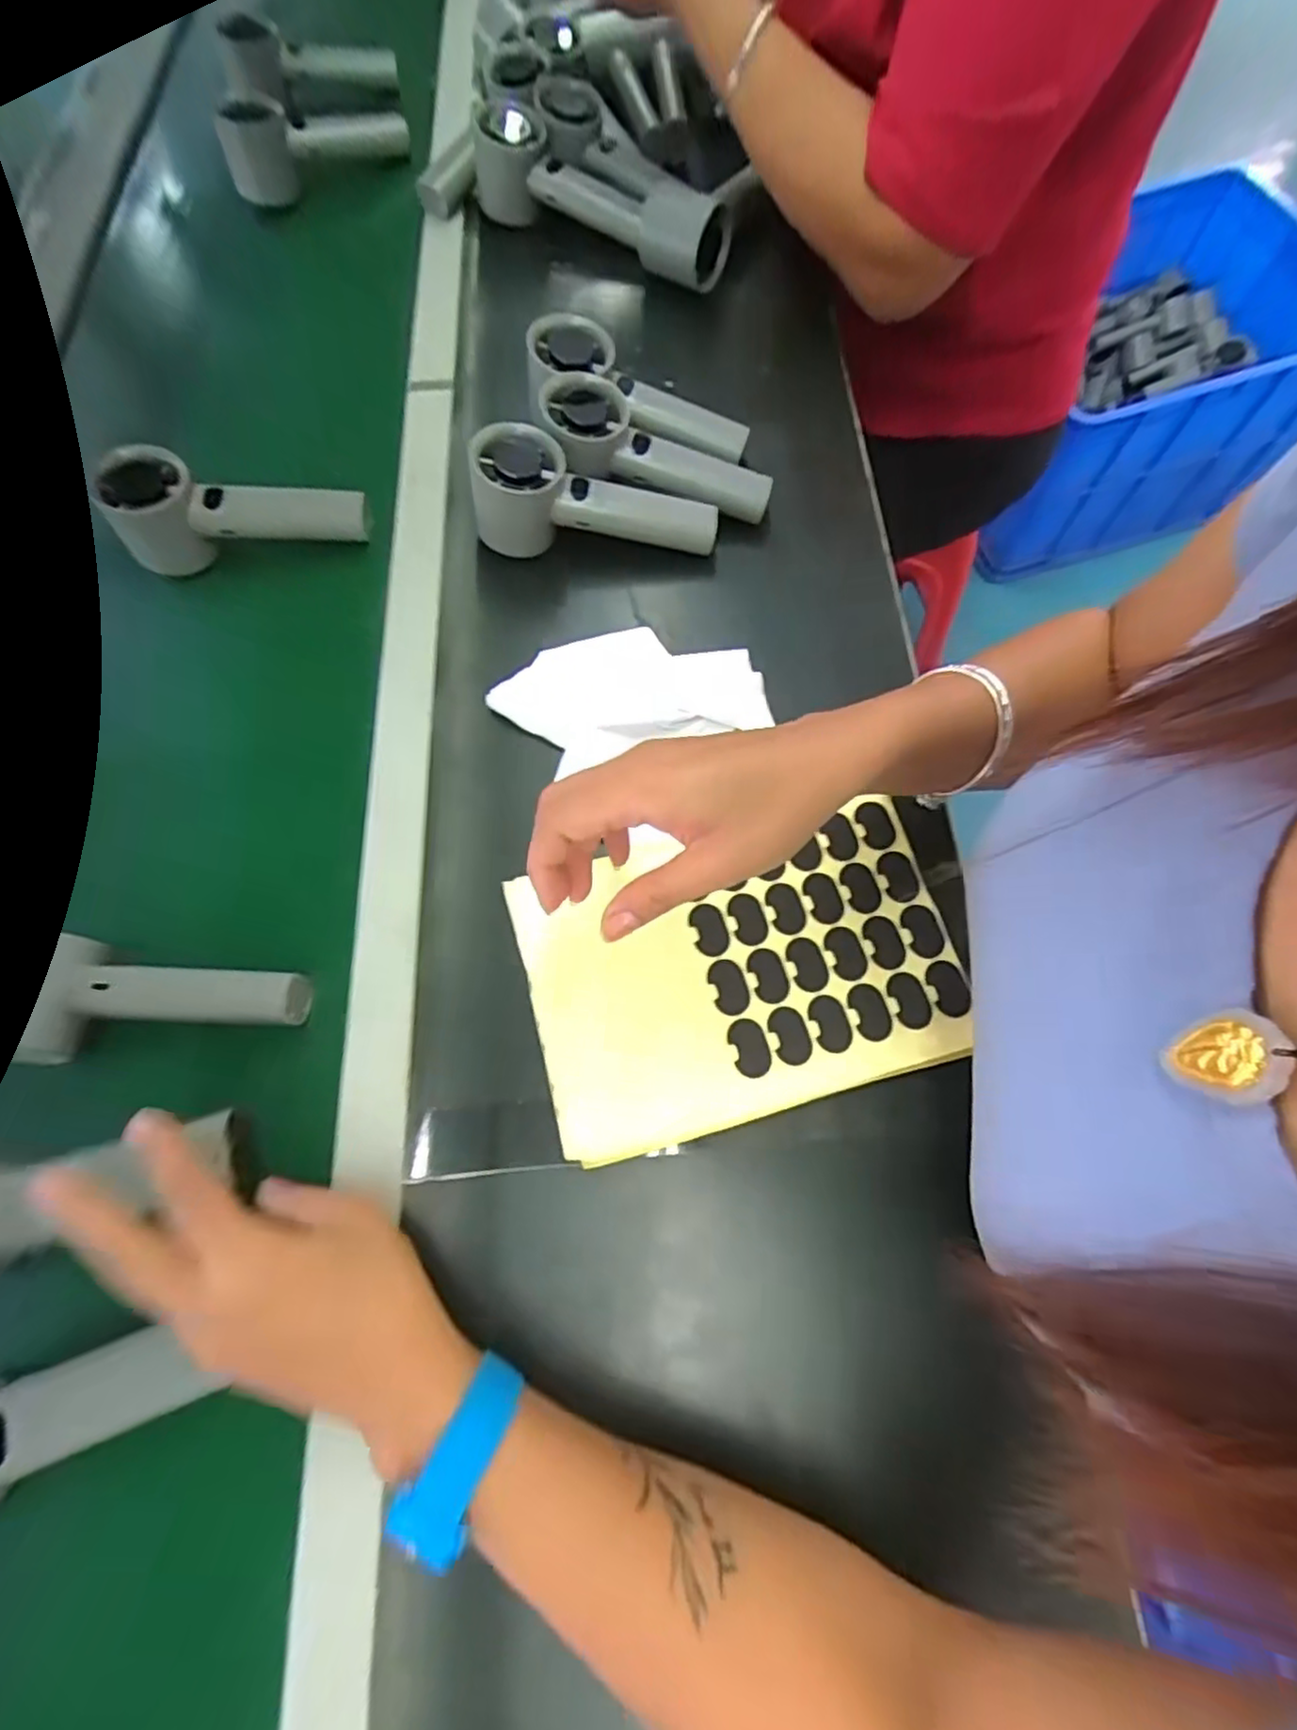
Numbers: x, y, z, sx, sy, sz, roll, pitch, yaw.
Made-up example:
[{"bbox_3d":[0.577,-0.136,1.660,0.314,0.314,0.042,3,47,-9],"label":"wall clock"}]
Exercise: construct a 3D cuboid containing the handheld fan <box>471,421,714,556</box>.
[{"bbox_3d":[-0.035,-0.238,0.455,0.157,0.057,0.045,4,68,-13],"label":"handheld fan"}]

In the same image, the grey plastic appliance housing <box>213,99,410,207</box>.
[{"bbox_3d":[-0.281,-0.609,0.570,0.140,0.050,0.064,-32,72,-11],"label":"grey plastic appliance housing"}]

